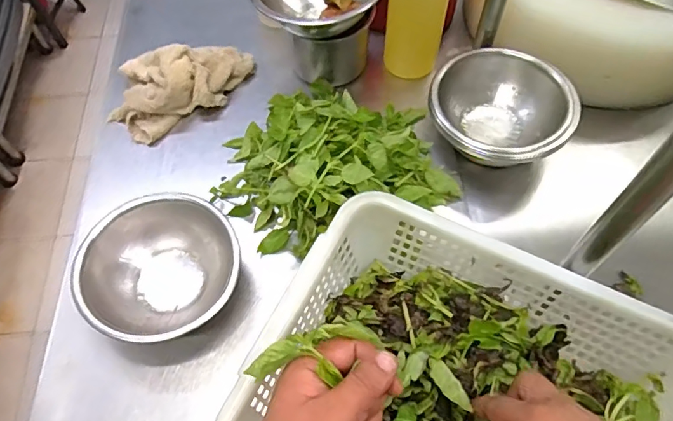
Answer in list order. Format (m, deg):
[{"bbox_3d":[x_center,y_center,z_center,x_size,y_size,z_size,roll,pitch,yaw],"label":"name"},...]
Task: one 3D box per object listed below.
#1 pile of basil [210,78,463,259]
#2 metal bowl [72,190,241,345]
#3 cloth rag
[{"bbox_3d":[-0.006,-0.061,0.543,0.253,0.088,0.177,-17,61,-8],"label":"pile of basil"},{"bbox_3d":[-0.175,0.056,0.493,0.152,0.051,0.142,0,60,1],"label":"metal bowl"},{"bbox_3d":[-0.207,-0.176,0.640,0.193,0.052,0.120,-34,65,-17],"label":"cloth rag"}]

